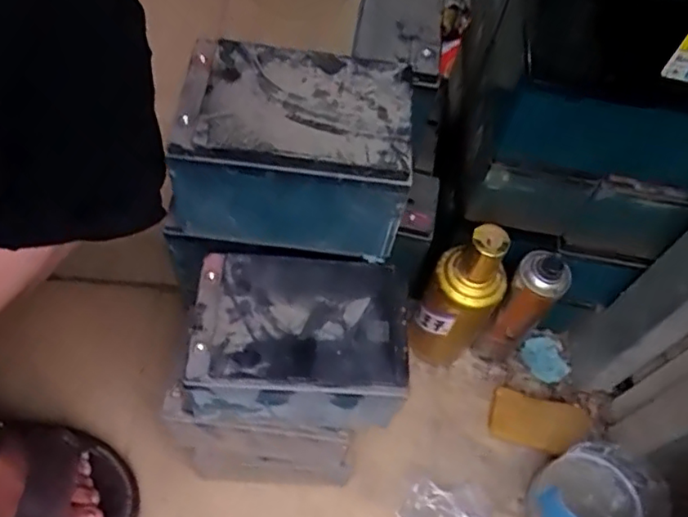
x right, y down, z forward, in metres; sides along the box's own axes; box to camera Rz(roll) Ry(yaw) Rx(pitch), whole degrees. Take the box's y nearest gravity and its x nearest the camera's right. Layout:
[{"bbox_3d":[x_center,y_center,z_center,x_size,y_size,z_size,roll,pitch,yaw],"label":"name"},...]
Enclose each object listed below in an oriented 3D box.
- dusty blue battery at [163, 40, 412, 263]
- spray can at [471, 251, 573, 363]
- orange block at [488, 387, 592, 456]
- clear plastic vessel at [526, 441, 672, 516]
[{"bbox_3d":[-0.036,-0.071,0.418,0.159,0.098,0.104,13,59,-1],"label":"dusty blue battery"},{"bbox_3d":[0.184,0.057,0.656,0.059,0.186,0.064,37,70,11],"label":"spray can"},{"bbox_3d":[0.219,0.185,0.678,0.106,0.021,0.059,13,59,2],"label":"orange block"},{"bbox_3d":[0.248,0.242,0.604,0.100,0.085,0.104,3,59,-5],"label":"clear plastic vessel"}]

